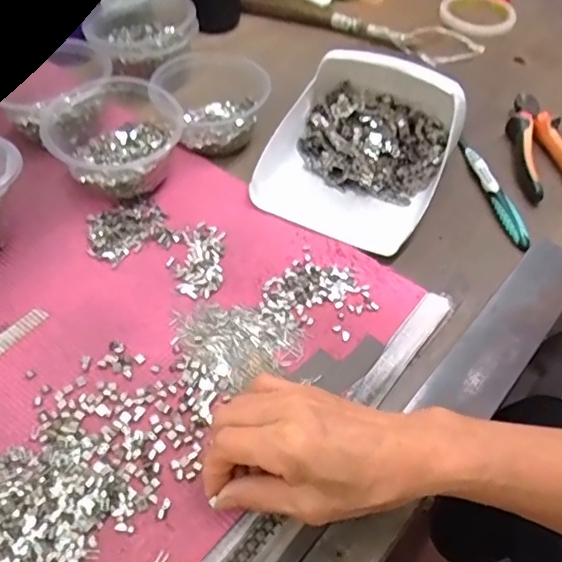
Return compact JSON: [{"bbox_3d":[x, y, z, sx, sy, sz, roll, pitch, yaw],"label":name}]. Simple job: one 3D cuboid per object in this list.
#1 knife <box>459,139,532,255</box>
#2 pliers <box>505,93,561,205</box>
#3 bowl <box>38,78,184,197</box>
[{"bbox_3d":[0.197,-0.085,0.541,0.012,0.017,0.140,-9,53,-9],"label":"knife"},{"bbox_3d":[0.257,-0.132,0.575,0.055,0.025,0.140,2,53,-1],"label":"pliers"},{"bbox_3d":[-0.154,-0.138,0.531,0.116,0.058,0.143,-18,55,-15],"label":"bowl"}]

